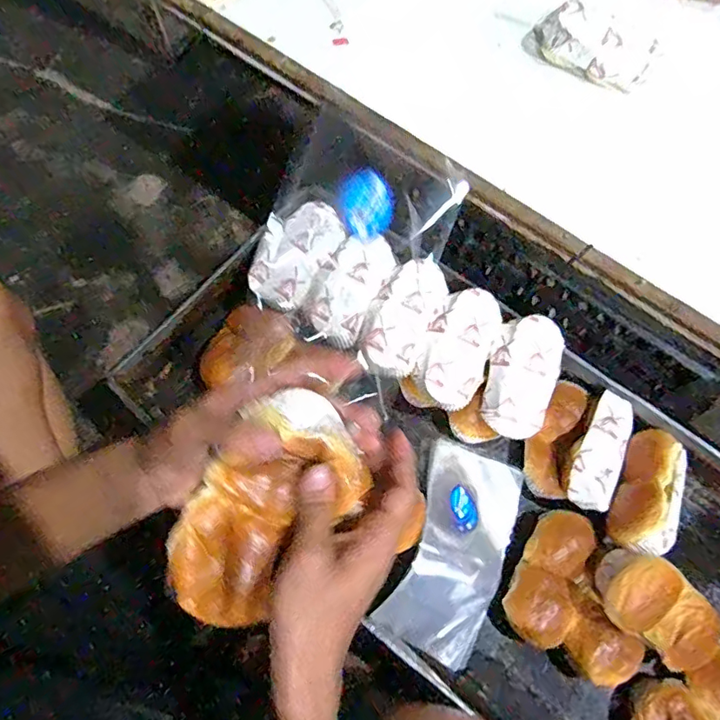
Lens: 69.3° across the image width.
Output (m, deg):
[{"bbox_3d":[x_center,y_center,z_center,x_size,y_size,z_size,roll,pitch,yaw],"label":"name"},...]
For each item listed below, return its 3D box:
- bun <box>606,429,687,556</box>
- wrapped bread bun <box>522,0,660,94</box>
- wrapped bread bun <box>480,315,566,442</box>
[{"bbox_3d":[0.319,0.142,0.569,0.057,0.047,0.148,29,59,8],"label":"bun"},{"bbox_3d":[0.287,-0.391,0.645,0.158,0.051,0.058,23,71,6],"label":"wrapped bread bun"},{"bbox_3d":[0.188,0.018,0.602,0.072,0.038,0.137,17,71,4],"label":"wrapped bread bun"}]

